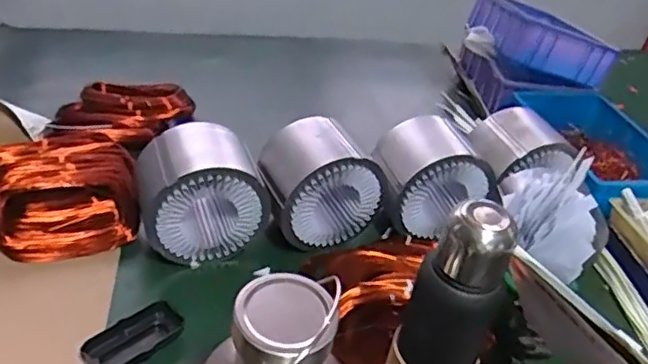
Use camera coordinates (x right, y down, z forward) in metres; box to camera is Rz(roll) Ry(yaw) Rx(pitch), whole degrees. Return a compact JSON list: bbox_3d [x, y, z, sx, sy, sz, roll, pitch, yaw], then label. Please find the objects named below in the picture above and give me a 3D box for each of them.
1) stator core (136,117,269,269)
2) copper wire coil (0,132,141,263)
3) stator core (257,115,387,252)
[{"bbox_3d":[-0.163,0.015,0.811,0.147,0.147,0.109,-7,39,-21],"label":"stator core"},{"bbox_3d":[-0.364,0.011,0.844,0.200,0.069,0.204,6,37,-4],"label":"copper wire coil"},{"bbox_3d":[-0.008,0.005,0.857,0.156,0.145,0.107,-9,40,-23],"label":"stator core"}]

